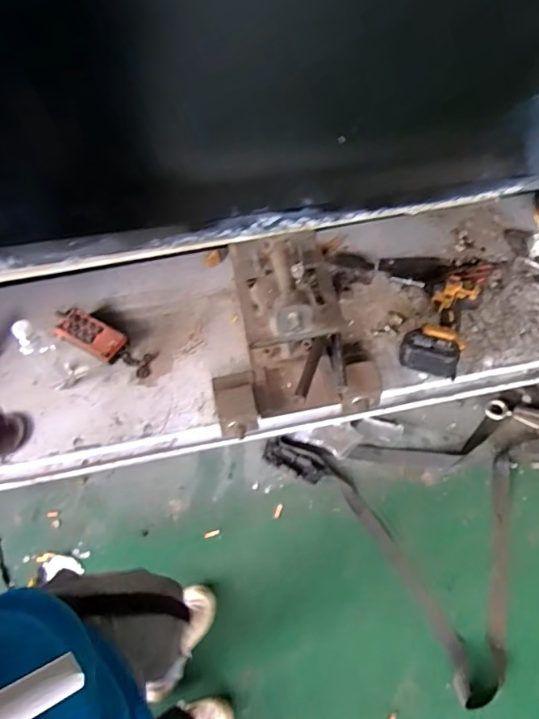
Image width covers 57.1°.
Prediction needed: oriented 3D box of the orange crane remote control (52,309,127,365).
[{"bbox_3d":[-0.412,-0.052,1.143,0.170,0.039,0.078,30,63,22],"label":"orange crane remote control"}]

